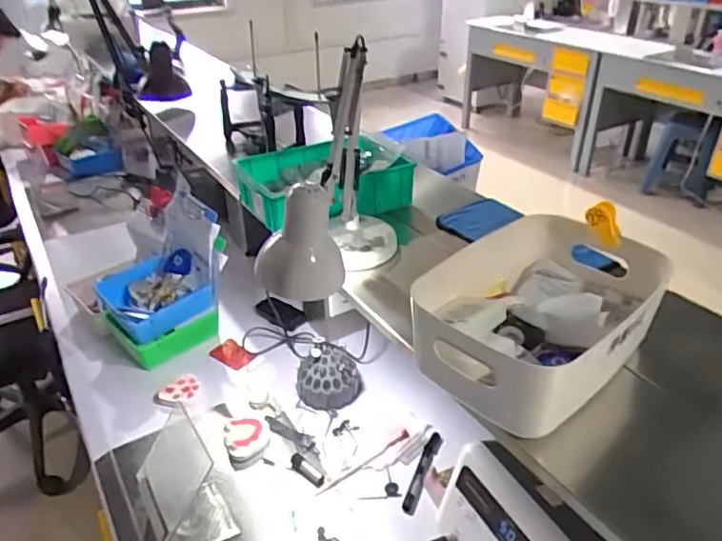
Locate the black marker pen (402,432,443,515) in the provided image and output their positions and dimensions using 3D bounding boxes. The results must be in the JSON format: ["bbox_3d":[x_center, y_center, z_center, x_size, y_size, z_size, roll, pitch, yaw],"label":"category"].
[{"bbox_3d":[0.094,0.294,0.860,0.021,0.018,0.154,12,35,19],"label":"black marker pen"}]

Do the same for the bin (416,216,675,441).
[{"bbox_3d":[0.217,0.049,0.694,0.302,0.103,0.205,-26,41,-34],"label":"bin"}]

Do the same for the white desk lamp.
[{"bbox_3d":[-0.034,-0.126,0.842,0.165,0.285,0.364,2,33,5],"label":"white desk lamp"}]

